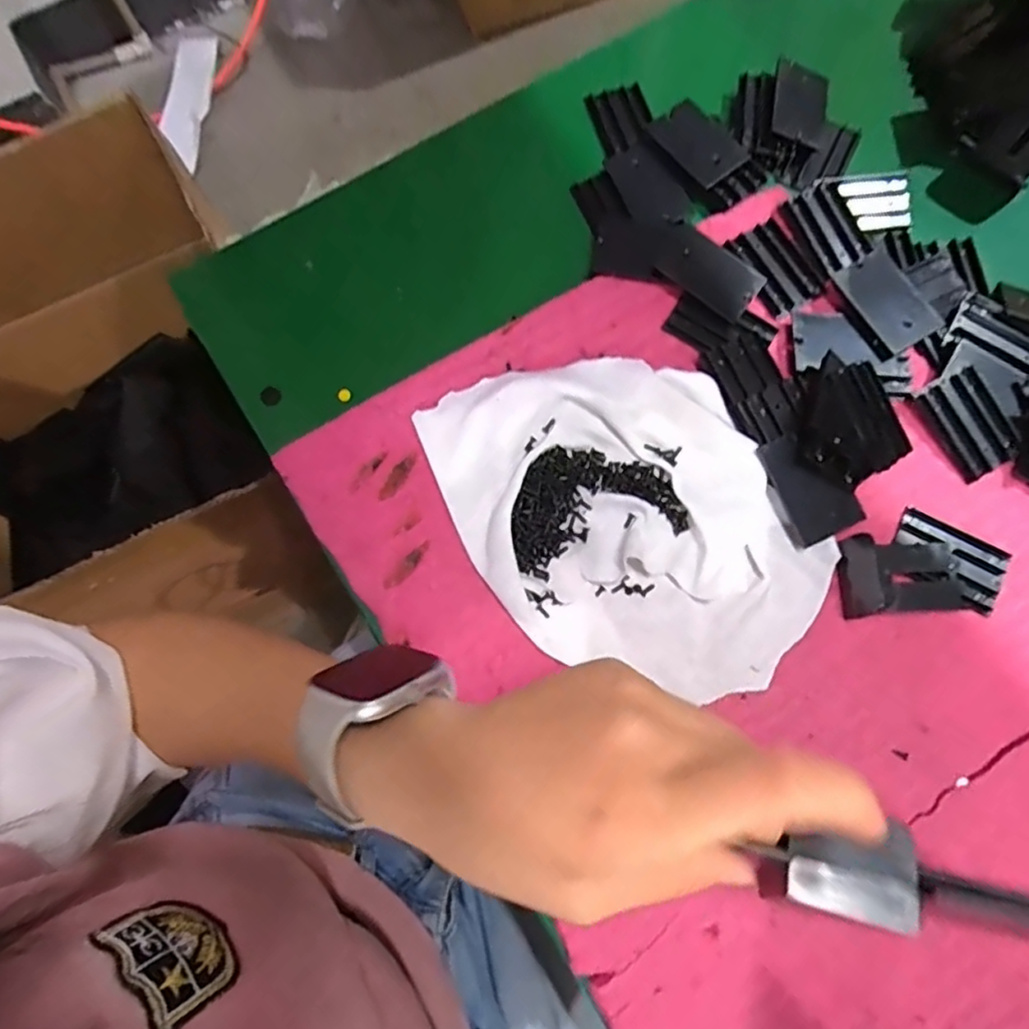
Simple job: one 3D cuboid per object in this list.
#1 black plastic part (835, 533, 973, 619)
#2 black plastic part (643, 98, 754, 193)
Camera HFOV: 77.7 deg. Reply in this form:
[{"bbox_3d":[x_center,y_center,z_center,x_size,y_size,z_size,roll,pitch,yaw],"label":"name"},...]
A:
[{"bbox_3d":[0.191,0.031,0.308,0.062,0.029,0.037,3,77,0],"label":"black plastic part"},{"bbox_3d":[0.109,-0.221,0.381,0.038,0.005,0.054,-37,80,-8],"label":"black plastic part"}]

